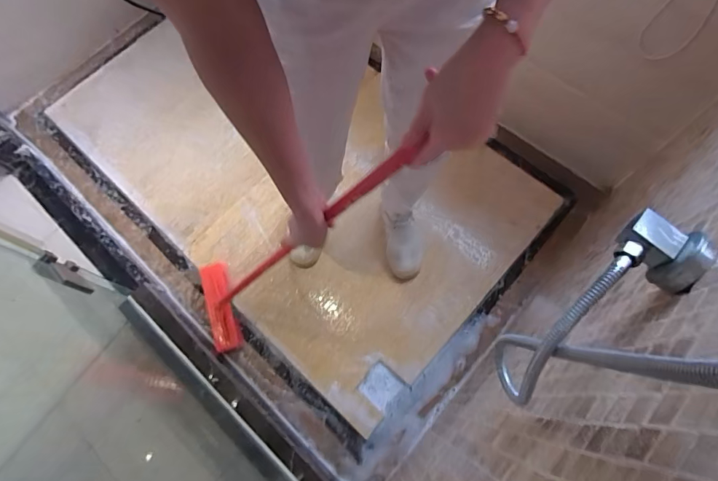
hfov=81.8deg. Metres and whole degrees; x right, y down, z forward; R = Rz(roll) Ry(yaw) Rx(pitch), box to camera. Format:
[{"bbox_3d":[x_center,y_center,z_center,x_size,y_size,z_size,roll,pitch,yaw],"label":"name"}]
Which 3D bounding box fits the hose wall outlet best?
[{"bbox_3d":[0.284,0.010,0.392,0.067,0.040,0.057,34,75,12],"label":"hose wall outlet"}]

